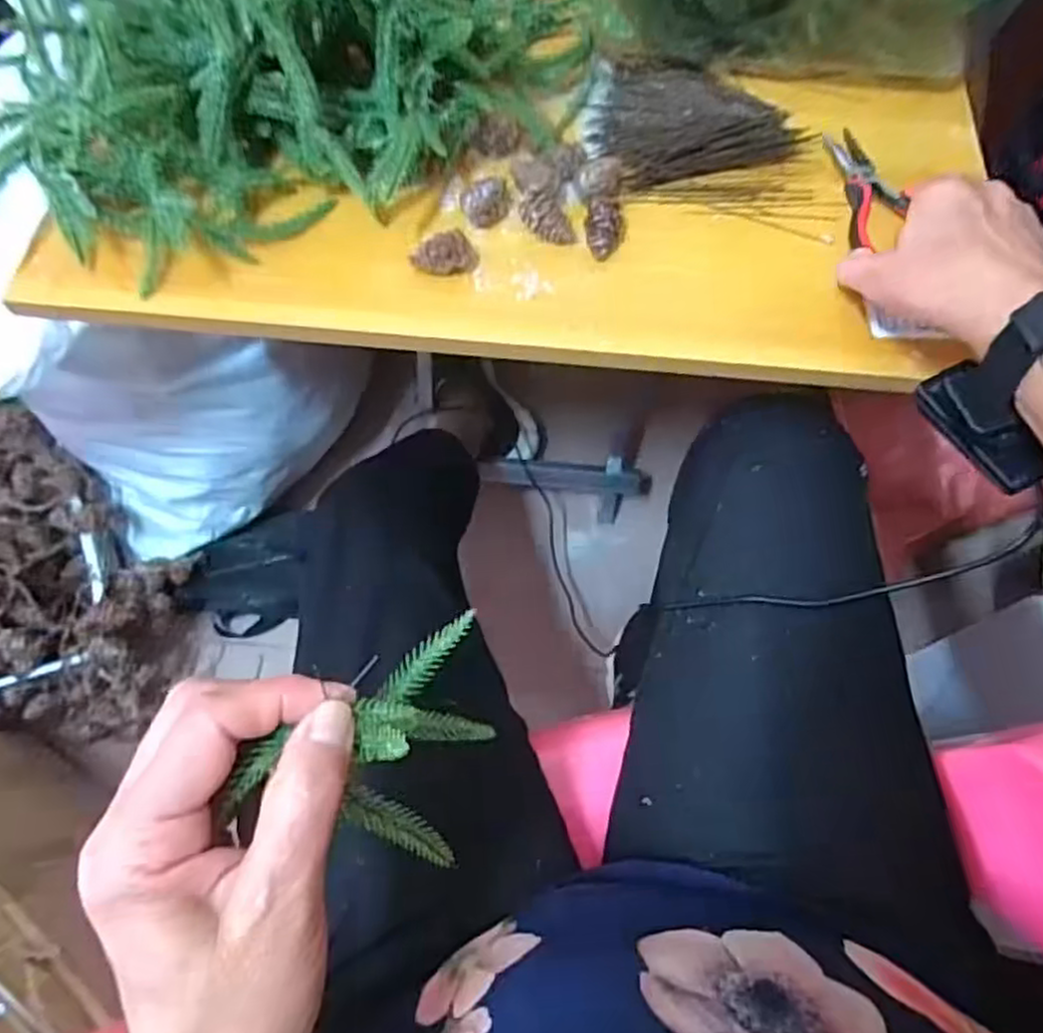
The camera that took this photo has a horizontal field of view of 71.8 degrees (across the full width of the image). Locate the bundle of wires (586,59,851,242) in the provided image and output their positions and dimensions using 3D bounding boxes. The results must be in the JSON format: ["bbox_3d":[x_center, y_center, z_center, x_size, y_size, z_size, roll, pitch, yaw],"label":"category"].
[{"bbox_3d":[0.126,-0.253,0.479,0.172,0.012,0.134,15,66,5],"label":"bundle of wires"}]

